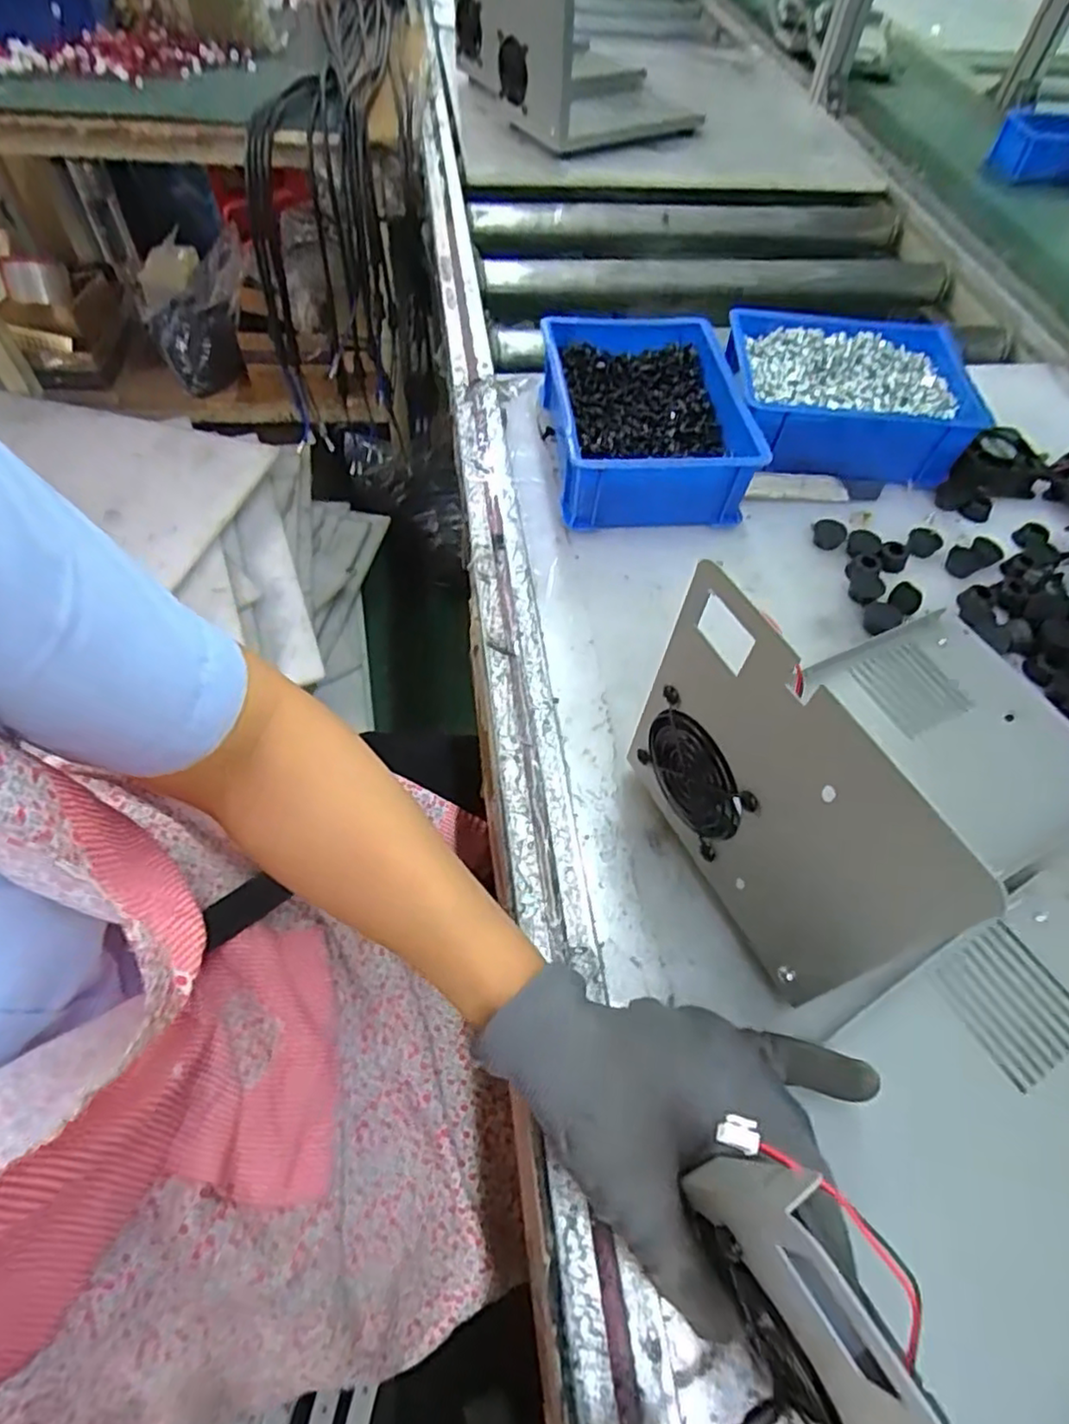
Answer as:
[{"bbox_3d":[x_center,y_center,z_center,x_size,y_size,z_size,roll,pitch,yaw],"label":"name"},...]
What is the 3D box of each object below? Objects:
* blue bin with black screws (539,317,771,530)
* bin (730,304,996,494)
[{"bbox_3d":[0.089,-0.235,0.538,0.151,0.065,0.192,-3,57,-5],"label":"blue bin with black screws"},{"bbox_3d":[0.267,-0.273,0.580,0.205,0.062,0.155,2,57,-1],"label":"bin"}]

